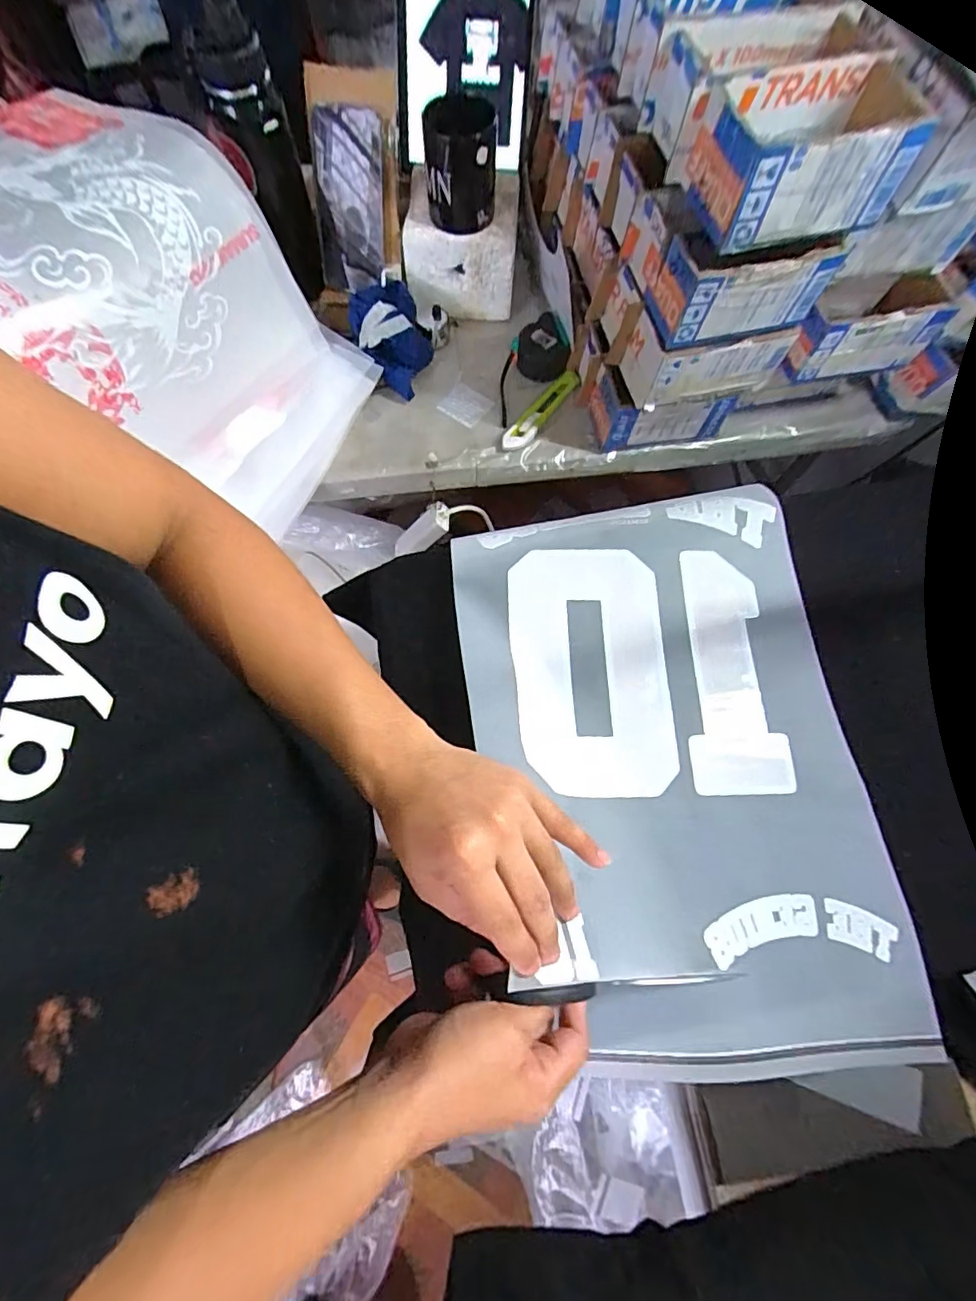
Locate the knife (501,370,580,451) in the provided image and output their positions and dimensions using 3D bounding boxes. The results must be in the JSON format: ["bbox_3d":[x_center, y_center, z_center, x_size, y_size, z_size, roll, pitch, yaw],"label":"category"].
[{"bbox_3d":[0.070,-0.315,0.678,0.032,0.020,0.151,35,74,9],"label":"knife"}]

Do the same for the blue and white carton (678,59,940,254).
[{"bbox_3d":[0.244,-0.401,0.422,0.150,0.069,0.100,-14,73,-6],"label":"blue and white carton"}]

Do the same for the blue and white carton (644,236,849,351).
[{"bbox_3d":[0.238,-0.362,0.497,0.149,0.078,0.088,-11,73,-5],"label":"blue and white carton"}]

